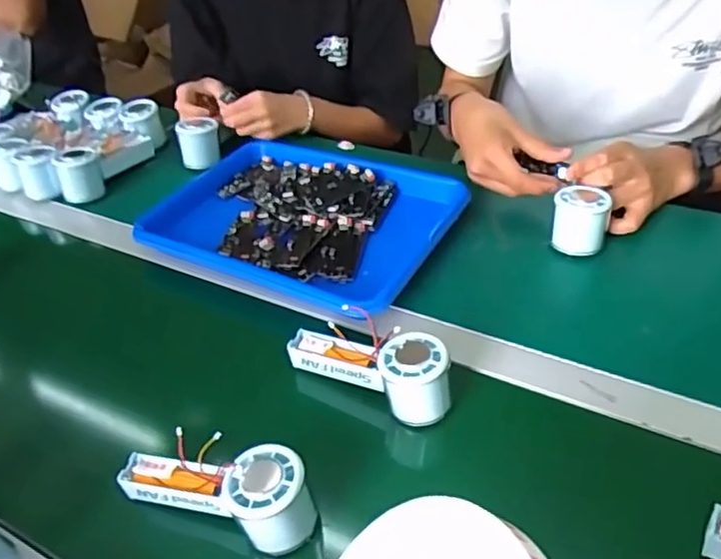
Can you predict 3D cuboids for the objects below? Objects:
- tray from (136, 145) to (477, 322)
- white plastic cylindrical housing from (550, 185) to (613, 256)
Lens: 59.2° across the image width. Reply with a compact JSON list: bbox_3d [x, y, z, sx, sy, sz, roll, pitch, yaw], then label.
[{"bbox_3d":[-0.072,-0.085,0.757,0.357,0.027,0.263,18,47,26],"label":"tray"},{"bbox_3d":[0.236,-0.065,0.680,0.055,0.055,0.055,-4,41,3],"label":"white plastic cylindrical housing"}]

